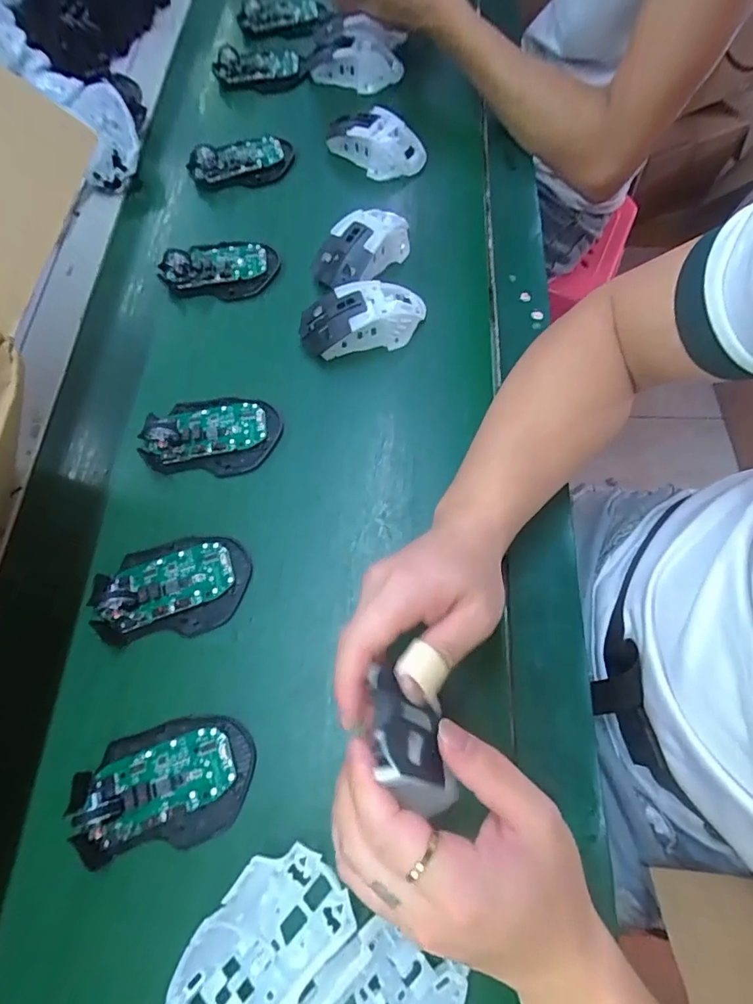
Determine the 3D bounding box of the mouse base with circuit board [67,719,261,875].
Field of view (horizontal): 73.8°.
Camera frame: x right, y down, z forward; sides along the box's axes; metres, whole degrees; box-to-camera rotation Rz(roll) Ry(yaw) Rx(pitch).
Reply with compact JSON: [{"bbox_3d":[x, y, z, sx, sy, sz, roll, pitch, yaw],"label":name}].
[{"bbox_3d":[-0.139,0.184,0.325,0.112,0.028,0.073,-10,68,-3],"label":"mouse base with circuit board"}]

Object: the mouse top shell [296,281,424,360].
[{"bbox_3d":[-0.013,-0.170,0.459,0.113,0.035,0.051,-12,68,-4],"label":"mouse top shell"}]

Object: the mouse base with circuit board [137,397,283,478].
[{"bbox_3d":[-0.143,-0.060,0.431,0.113,0.019,0.071,3,68,2],"label":"mouse base with circuit board"}]

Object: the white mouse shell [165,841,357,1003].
[{"bbox_3d":[-0.066,0.256,0.287,0.064,0.033,0.113,35,73,14],"label":"white mouse shell"}]

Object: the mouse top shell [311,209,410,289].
[{"bbox_3d":[-0.012,-0.252,0.491,0.111,0.040,0.060,-36,71,-13],"label":"mouse top shell"}]

